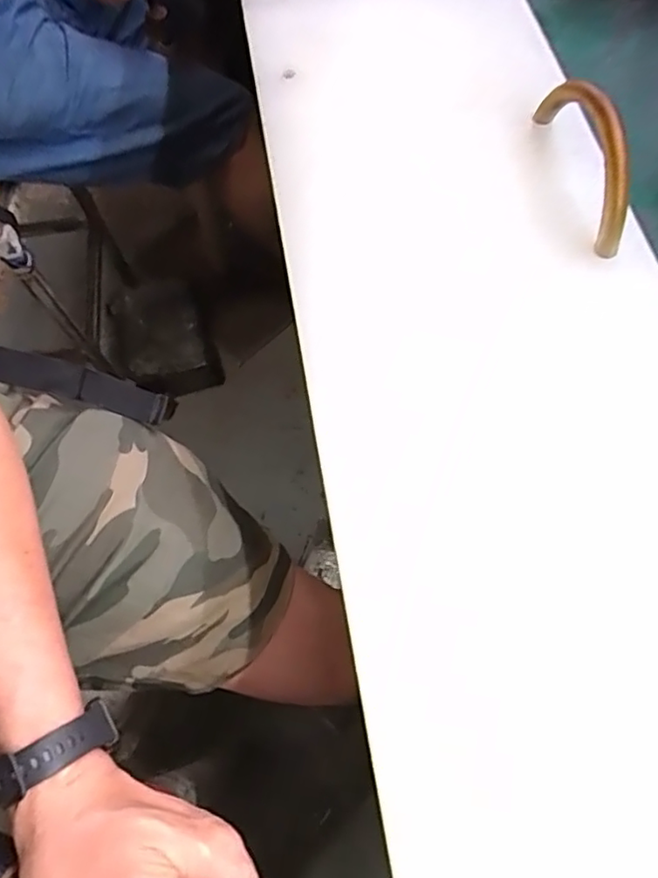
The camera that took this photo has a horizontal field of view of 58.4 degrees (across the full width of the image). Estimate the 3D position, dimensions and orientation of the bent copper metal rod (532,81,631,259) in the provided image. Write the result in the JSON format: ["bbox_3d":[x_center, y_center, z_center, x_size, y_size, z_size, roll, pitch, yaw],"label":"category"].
[{"bbox_3d":[0.165,-0.187,0.374,0.017,0.065,0.124,-13,67,-3],"label":"bent copper metal rod"}]

